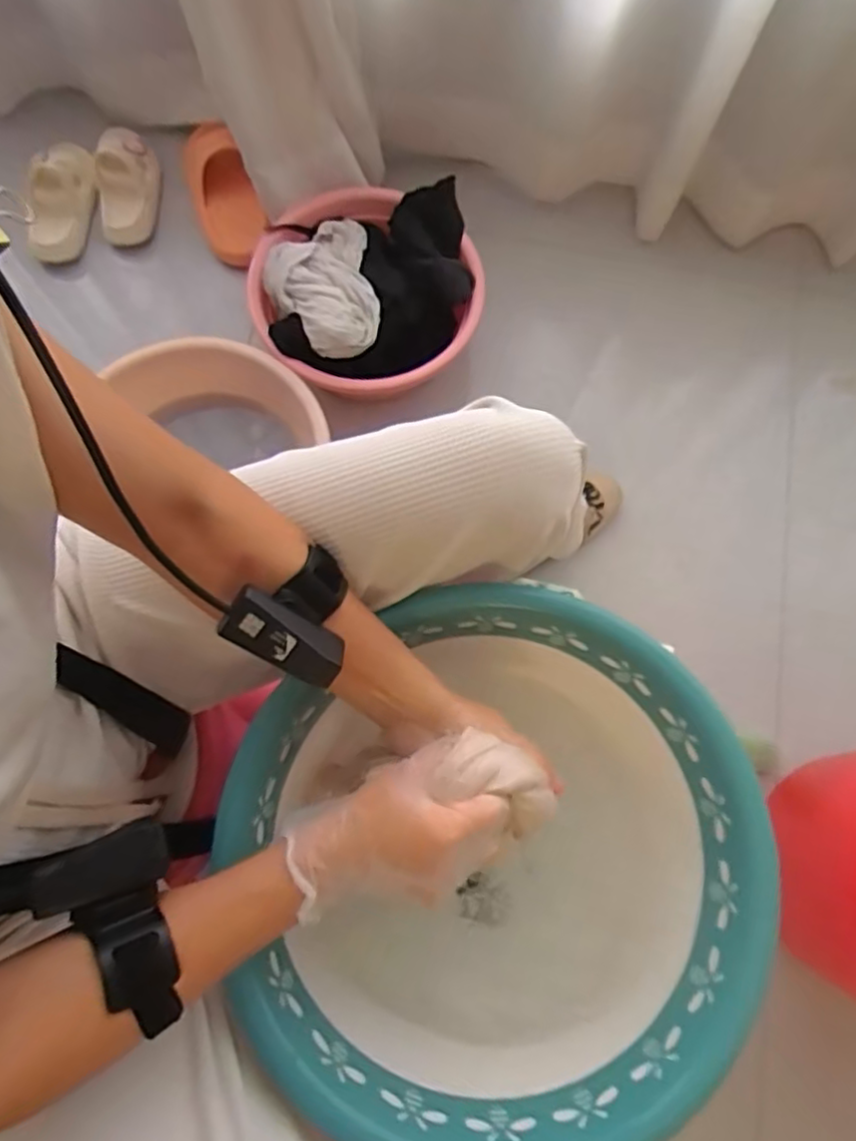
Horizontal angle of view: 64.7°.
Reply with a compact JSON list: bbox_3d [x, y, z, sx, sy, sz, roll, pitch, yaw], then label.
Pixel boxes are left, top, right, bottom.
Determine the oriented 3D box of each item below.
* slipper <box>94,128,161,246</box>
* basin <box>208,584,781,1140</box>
[{"bbox_3d":[-0.437,-0.560,0.985,0.082,0.062,0.158,-9,76,-4],"label":"slipper"},{"bbox_3d":[0.056,0.207,0.519,0.338,0.146,0.354,0,75,-2],"label":"basin"}]

